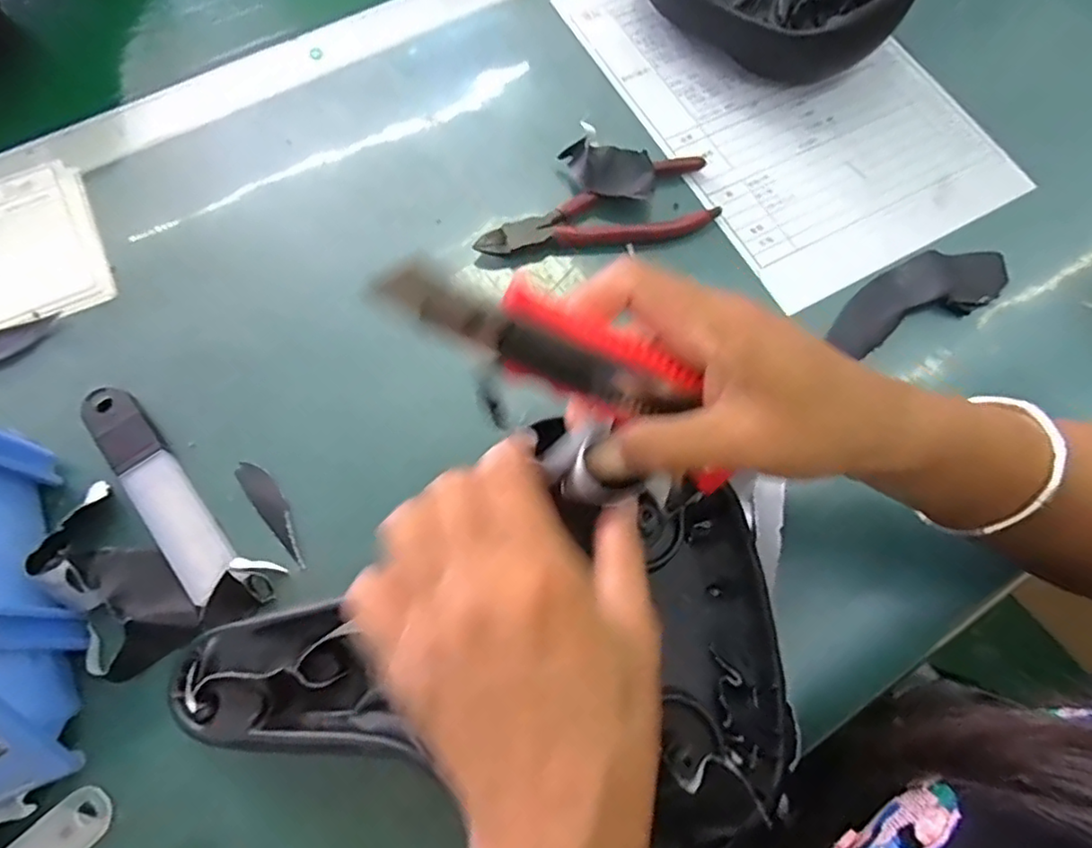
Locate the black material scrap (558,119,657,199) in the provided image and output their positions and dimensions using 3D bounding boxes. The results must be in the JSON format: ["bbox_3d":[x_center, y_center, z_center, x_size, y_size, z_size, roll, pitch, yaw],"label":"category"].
[{"bbox_3d":[0.039,-0.160,0.382,0.061,0.021,0.038,27,71,7],"label":"black material scrap"}]

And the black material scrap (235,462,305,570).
[{"bbox_3d":[-0.139,0.045,0.314,0.015,0.004,0.063,-36,75,-14],"label":"black material scrap"}]

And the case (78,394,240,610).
[{"bbox_3d":[-0.197,0.033,0.311,0.026,0.010,0.125,-37,76,-14],"label":"case"}]

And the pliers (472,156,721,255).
[{"bbox_3d":[0.033,-0.127,0.377,0.152,0.012,0.050,-19,72,-9],"label":"pliers"}]

